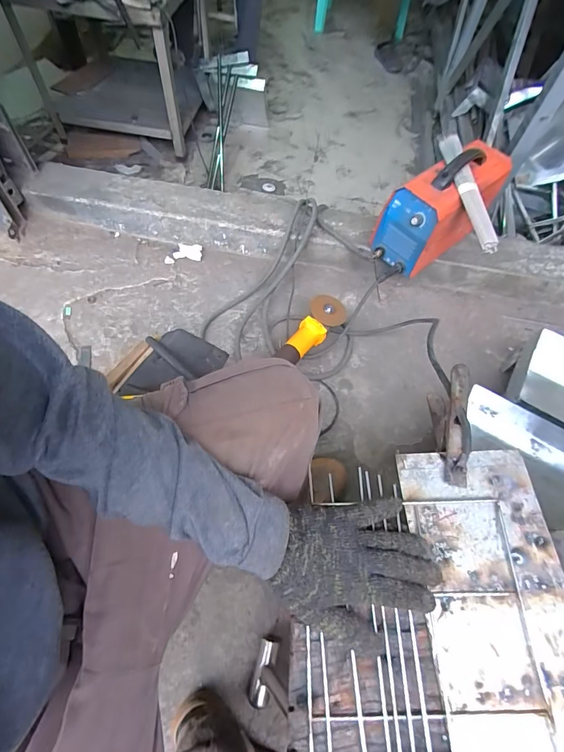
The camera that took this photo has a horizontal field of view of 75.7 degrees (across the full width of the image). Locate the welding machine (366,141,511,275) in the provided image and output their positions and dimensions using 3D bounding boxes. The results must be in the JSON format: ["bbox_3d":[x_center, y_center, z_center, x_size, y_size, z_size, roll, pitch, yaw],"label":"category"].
[{"bbox_3d":[0.410,-0.442,0.939,0.309,0.225,0.159,-35,69,-21],"label":"welding machine"}]

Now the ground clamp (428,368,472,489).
[{"bbox_3d":[0.221,0.073,0.492,0.026,0.085,0.159,13,61,3],"label":"ground clamp"}]

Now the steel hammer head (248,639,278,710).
[{"bbox_3d":[-0.034,0.528,0.645,0.037,0.037,0.099,13,61,3],"label":"steel hammer head"}]

